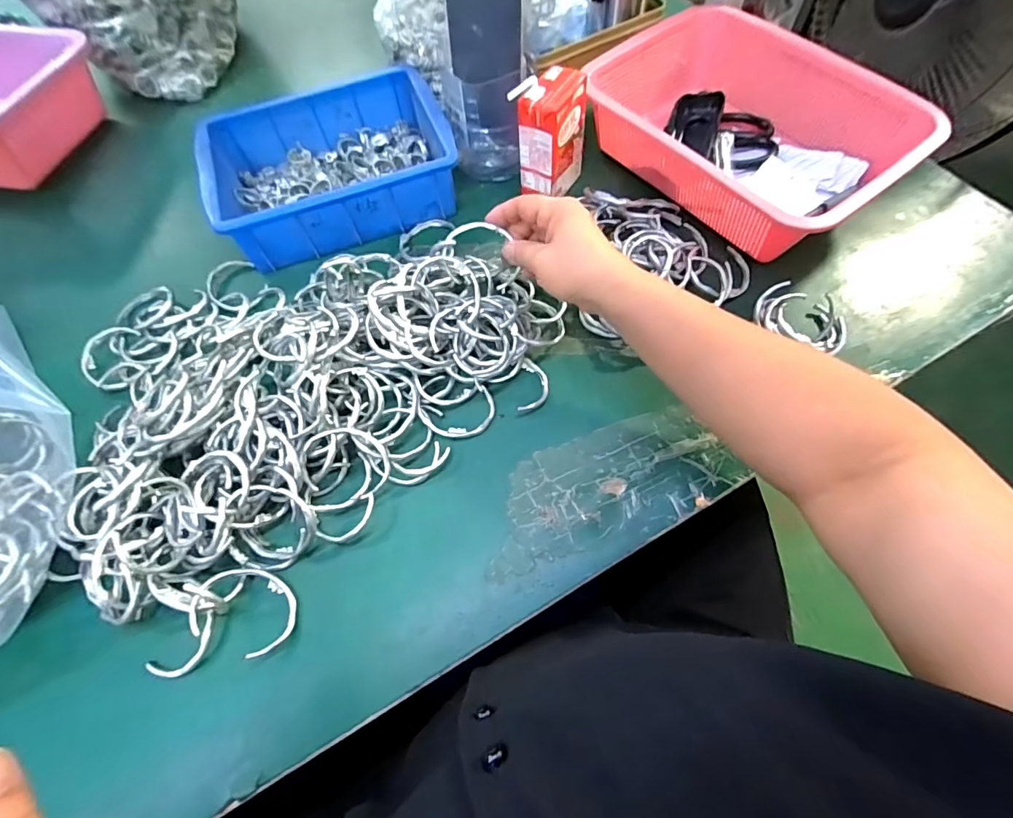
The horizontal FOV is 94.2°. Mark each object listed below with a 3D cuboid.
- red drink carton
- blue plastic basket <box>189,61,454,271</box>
[{"bbox_3d":[0.045,-0.275,0.480,0.043,0.108,0.074,36,70,17],"label":"red drink carton"},{"bbox_3d":[-0.186,-0.261,0.508,0.237,0.069,0.169,-19,65,-7],"label":"blue plastic basket"}]

